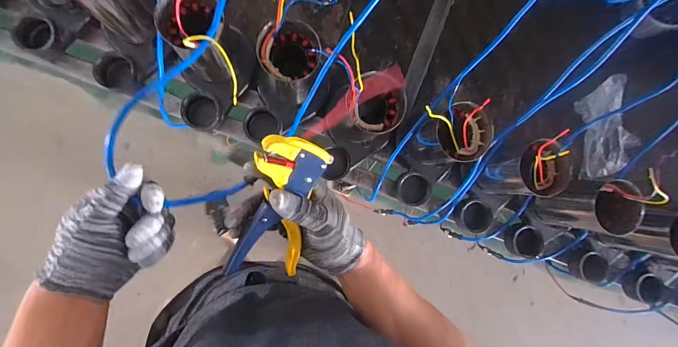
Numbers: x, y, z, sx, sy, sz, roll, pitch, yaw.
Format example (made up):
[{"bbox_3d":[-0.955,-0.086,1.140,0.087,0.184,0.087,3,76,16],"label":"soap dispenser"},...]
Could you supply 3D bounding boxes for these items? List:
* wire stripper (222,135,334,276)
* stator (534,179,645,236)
[{"bbox_3d":[-0.063,0.041,0.340,0.072,0.029,0.164,18,112,-7],"label":"wire stripper"},{"bbox_3d":[0.460,0.060,0.606,0.091,0.148,0.100,-1,91,-7],"label":"stator"}]

